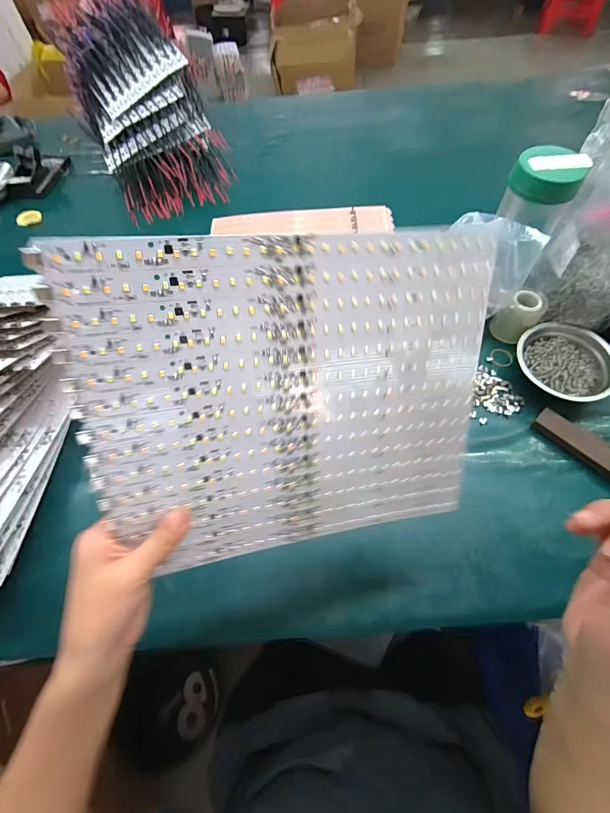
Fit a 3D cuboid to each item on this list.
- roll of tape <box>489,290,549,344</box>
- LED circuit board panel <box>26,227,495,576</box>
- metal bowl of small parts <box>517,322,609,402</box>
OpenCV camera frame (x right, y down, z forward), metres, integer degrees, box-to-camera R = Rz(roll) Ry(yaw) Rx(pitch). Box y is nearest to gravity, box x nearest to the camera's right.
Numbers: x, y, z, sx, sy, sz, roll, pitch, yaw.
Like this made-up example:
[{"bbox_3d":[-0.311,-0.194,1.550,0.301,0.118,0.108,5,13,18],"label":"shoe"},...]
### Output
[{"bbox_3d":[0.325,-0.137,0.557,0.063,0.062,0.050,-34,65,-15],"label":"roll of tape"},{"bbox_3d":[-0.001,0.005,0.268,0.278,0.235,0.007,-8,24,-13],"label":"LED circuit board panel"},{"bbox_3d":[0.364,-0.059,0.522,0.126,0.034,0.128,-1,61,2],"label":"metal bowl of small parts"}]

